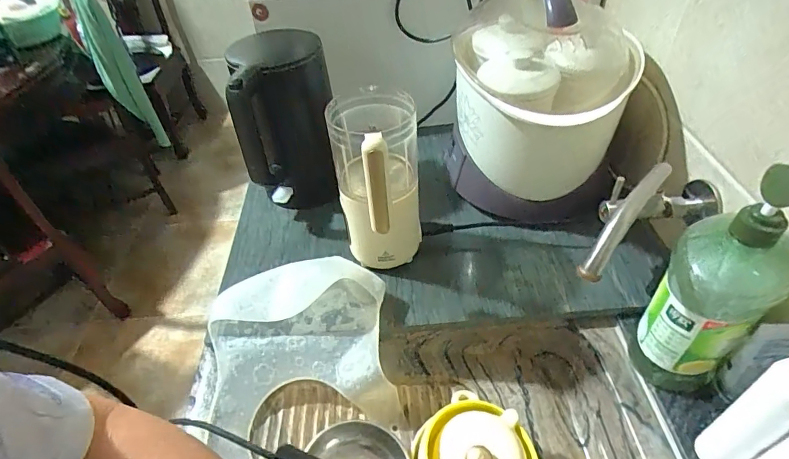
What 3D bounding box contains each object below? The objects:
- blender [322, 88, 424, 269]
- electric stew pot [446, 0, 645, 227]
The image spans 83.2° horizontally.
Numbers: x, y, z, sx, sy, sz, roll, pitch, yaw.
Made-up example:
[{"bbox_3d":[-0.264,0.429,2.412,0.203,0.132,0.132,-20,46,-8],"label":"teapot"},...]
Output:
[{"bbox_3d":[-0.021,-0.044,0.574,0.102,0.234,0.161,-5,44,-1],"label":"blender"},{"bbox_3d":[0.202,-0.172,0.647,0.232,0.260,0.232,-2,44,2],"label":"electric stew pot"}]

